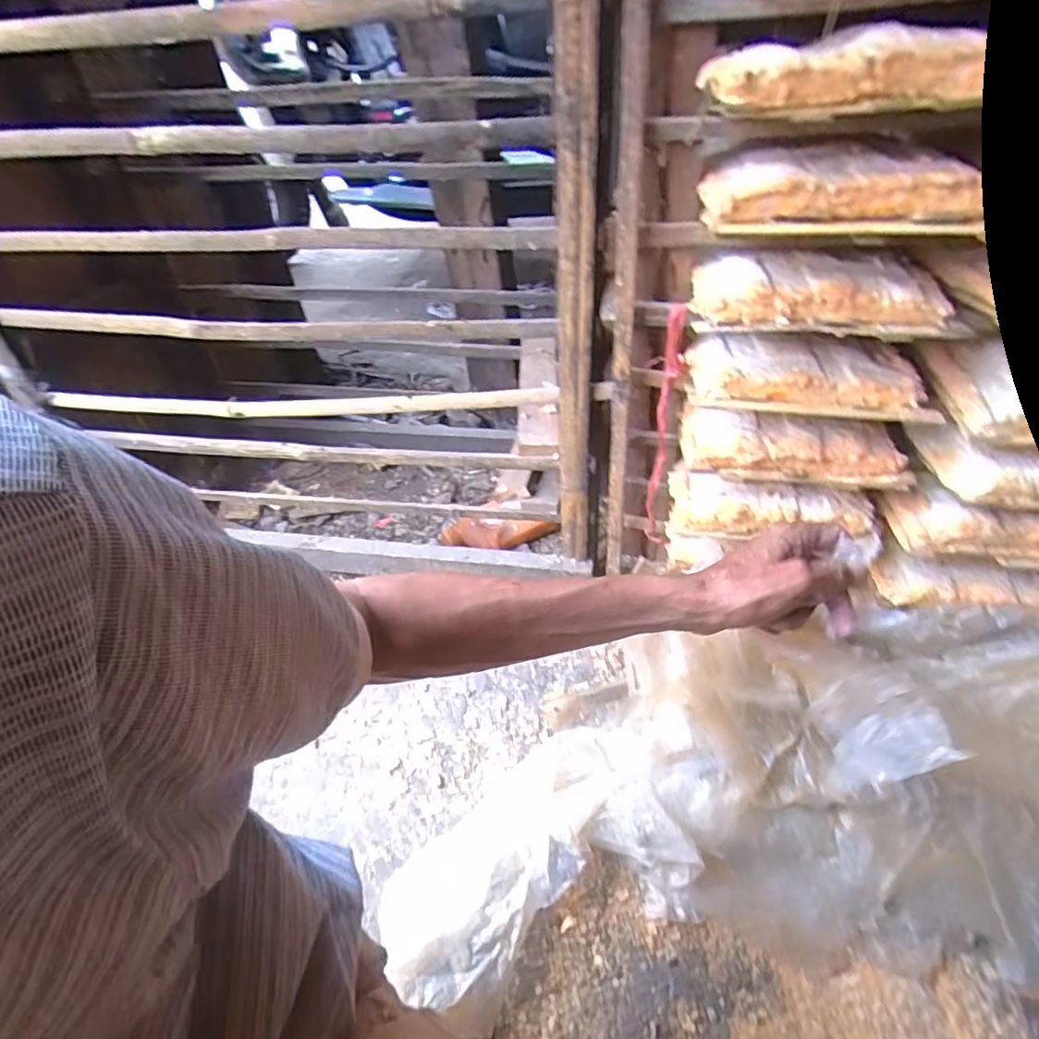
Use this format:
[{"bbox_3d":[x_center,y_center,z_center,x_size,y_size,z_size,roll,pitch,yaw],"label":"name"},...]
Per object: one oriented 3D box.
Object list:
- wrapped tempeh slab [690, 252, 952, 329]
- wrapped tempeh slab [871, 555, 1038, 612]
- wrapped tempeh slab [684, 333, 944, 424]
[{"bbox_3d":[0.276,-0.217,0.547,0.214,0.041,0.103,2,42,11],"label":"wrapped tempeh slab"},{"bbox_3d":[0.524,0.074,0.662,0.213,0.029,0.057,2,42,11],"label":"wrapped tempeh slab"},{"bbox_3d":[0.291,-0.149,0.596,0.223,0.050,0.102,0,42,9],"label":"wrapped tempeh slab"}]

